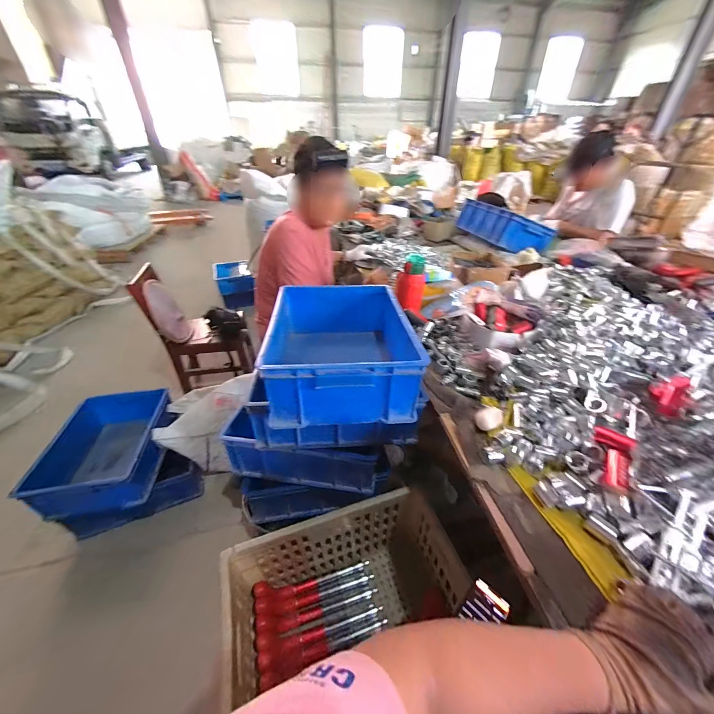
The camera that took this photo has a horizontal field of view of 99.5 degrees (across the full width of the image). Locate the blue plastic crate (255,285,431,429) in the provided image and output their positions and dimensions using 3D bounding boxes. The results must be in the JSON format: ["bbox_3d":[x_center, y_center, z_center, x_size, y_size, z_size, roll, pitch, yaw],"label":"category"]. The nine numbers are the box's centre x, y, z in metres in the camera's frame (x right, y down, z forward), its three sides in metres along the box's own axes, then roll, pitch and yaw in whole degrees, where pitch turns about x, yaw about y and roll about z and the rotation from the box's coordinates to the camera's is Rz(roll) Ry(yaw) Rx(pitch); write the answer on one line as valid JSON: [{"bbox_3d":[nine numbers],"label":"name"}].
[{"bbox_3d":[-0.040,-0.033,0.719,0.296,0.179,0.415,-4,37,-4],"label":"blue plastic crate"}]

